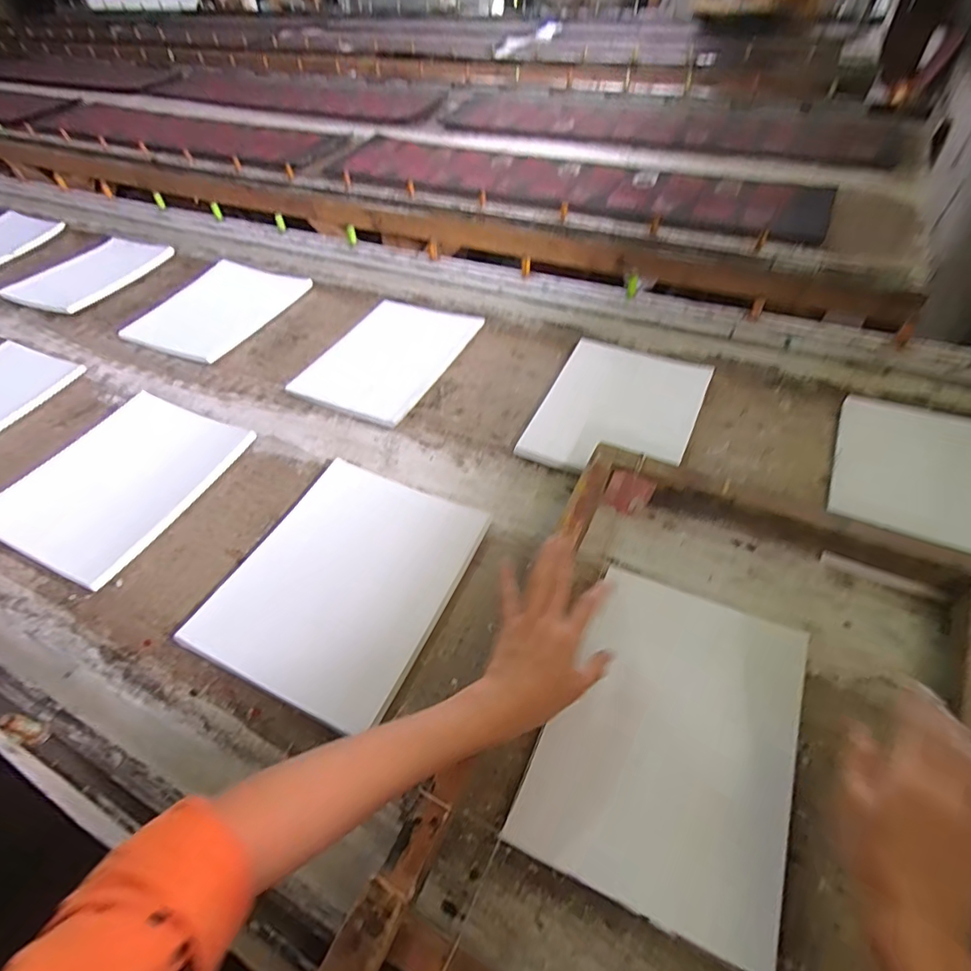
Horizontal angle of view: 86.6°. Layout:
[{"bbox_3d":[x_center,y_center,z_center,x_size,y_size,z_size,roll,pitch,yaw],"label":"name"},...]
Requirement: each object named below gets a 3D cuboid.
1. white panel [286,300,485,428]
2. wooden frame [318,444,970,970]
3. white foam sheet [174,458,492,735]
[{"bbox_3d":[-0.156,-0.215,0.837,0.205,0.007,0.272,20,54,20],"label":"white panel"},{"bbox_3d":[0.190,0.205,0.412,0.396,0.036,0.531,20,54,20],"label":"wooden frame"},{"bbox_3d":[-0.154,0.101,0.581,0.234,0.019,0.275,18,54,19],"label":"white foam sheet"}]

